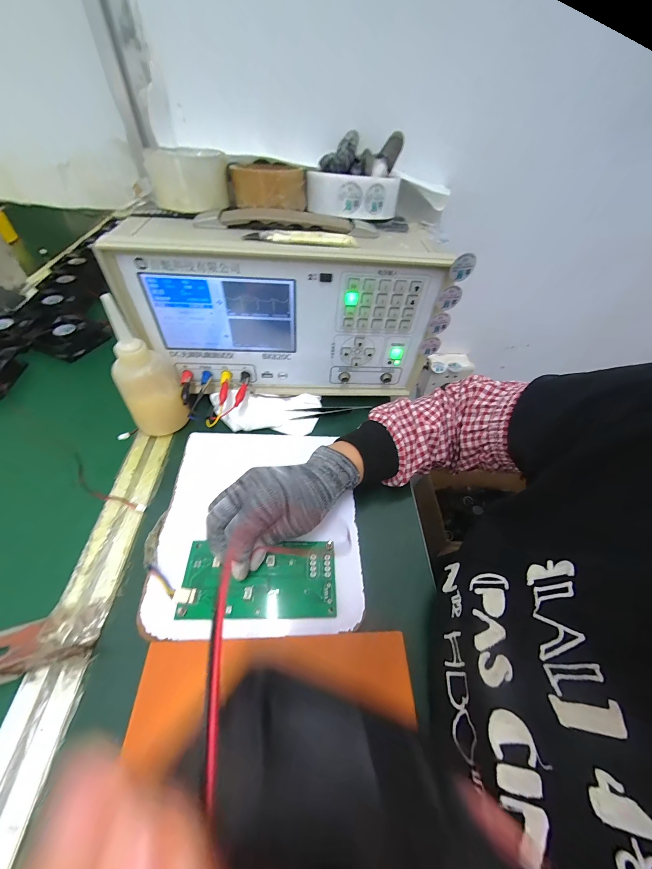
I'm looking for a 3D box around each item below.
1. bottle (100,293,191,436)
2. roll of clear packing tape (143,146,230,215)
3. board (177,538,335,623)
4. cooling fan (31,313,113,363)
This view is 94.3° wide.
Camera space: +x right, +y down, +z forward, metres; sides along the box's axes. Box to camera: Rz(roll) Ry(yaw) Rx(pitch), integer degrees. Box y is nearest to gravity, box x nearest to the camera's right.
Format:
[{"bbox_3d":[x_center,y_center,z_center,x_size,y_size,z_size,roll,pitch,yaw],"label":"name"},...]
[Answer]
[{"bbox_3d":[-0.212,-0.073,0.342,0.065,0.136,0.067,-28,57,-20],"label":"bottle"},{"bbox_3d":[-0.153,-0.290,0.338,0.081,0.046,0.086,-15,54,-12],"label":"roll of clear packing tape"},{"bbox_3d":[-0.059,0.130,0.272,0.133,0.008,0.065,0,52,-8],"label":"board"},{"bbox_3d":[-0.408,-0.160,0.487,0.087,0.030,0.087,22,55,16],"label":"cooling fan"}]

